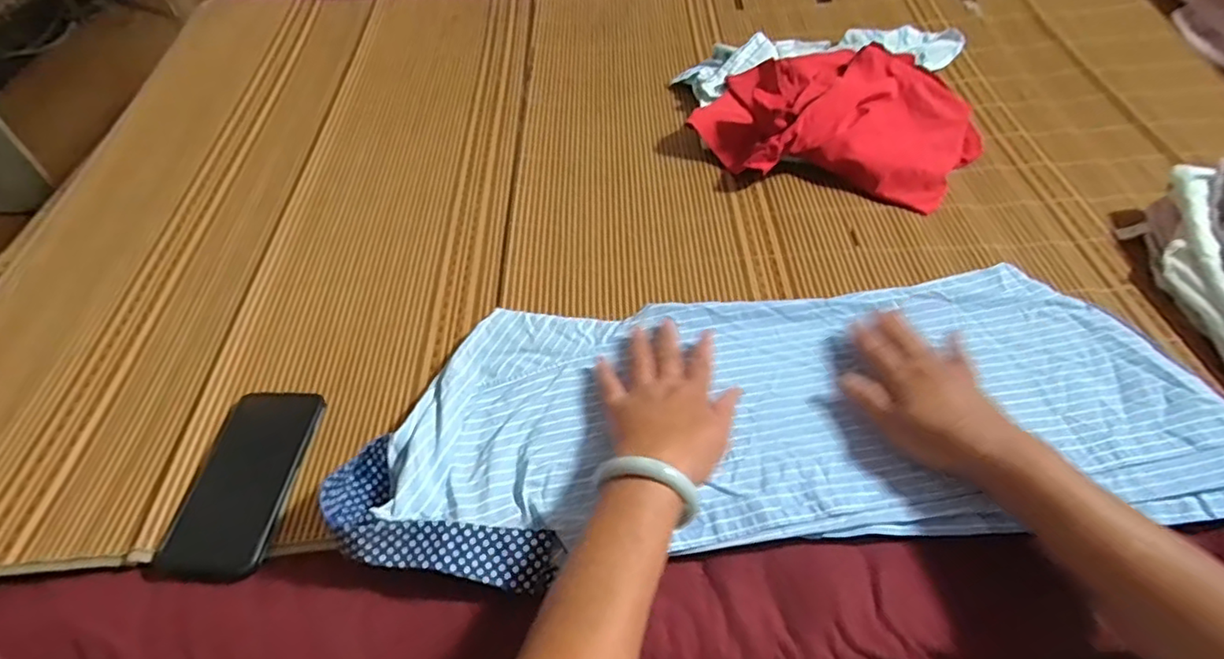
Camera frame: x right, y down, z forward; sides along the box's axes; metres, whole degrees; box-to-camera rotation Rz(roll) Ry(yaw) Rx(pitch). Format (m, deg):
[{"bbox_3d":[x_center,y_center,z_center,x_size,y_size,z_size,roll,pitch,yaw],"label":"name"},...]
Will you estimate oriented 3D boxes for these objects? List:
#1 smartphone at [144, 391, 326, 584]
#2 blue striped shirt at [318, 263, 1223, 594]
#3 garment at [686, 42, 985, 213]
[{"bbox_3d":[-0.305,0.123,0.513,0.087,0.005,0.167,0,52,5],"label":"smartphone"},{"bbox_3d":[0.138,0.062,0.522,0.683,0.035,0.250,-6,49,-3],"label":"blue striped shirt"},{"bbox_3d":[0.279,-0.266,0.759,0.326,0.068,0.251,18,55,18],"label":"garment"}]

